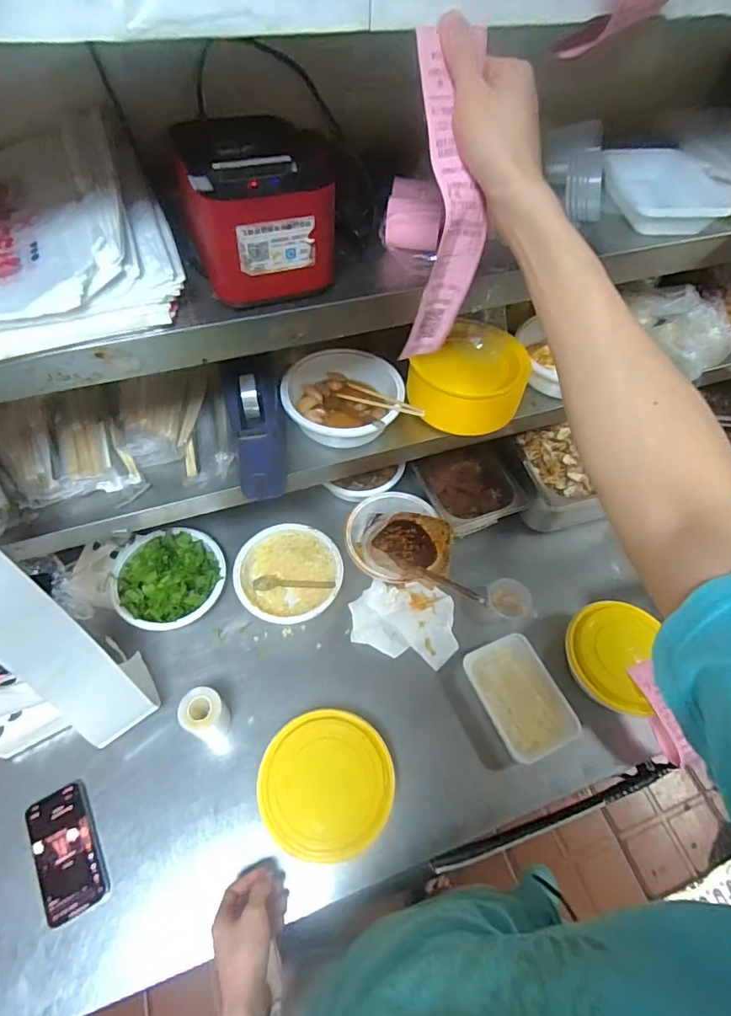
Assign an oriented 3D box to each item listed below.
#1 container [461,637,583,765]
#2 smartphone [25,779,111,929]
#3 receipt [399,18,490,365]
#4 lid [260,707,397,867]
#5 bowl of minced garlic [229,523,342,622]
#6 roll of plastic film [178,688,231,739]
[{"bbox_3d":[0.228,0.279,0.753,0.113,0.035,0.164,-19,60,-15],"label":"container"},{"bbox_3d":[-0.376,0.430,0.640,0.074,0.008,0.145,-20,64,-19],"label":"smartphone"},{"bbox_3d":[0.063,-0.230,0.402,0.065,0.222,0.044,-11,34,-10],"label":"receipt"},{"bbox_3d":[-0.049,0.340,0.630,0.163,0.031,0.157,1,57,-2],"label":"lid"},{"bbox_3d":[-0.124,0.112,0.836,0.166,0.064,0.161,1,57,-2],"label":"bowl of minced garlic"},{"bbox_3d":[-0.218,0.285,0.696,0.055,0.093,0.057,35,62,19],"label":"roll of plastic film"}]

